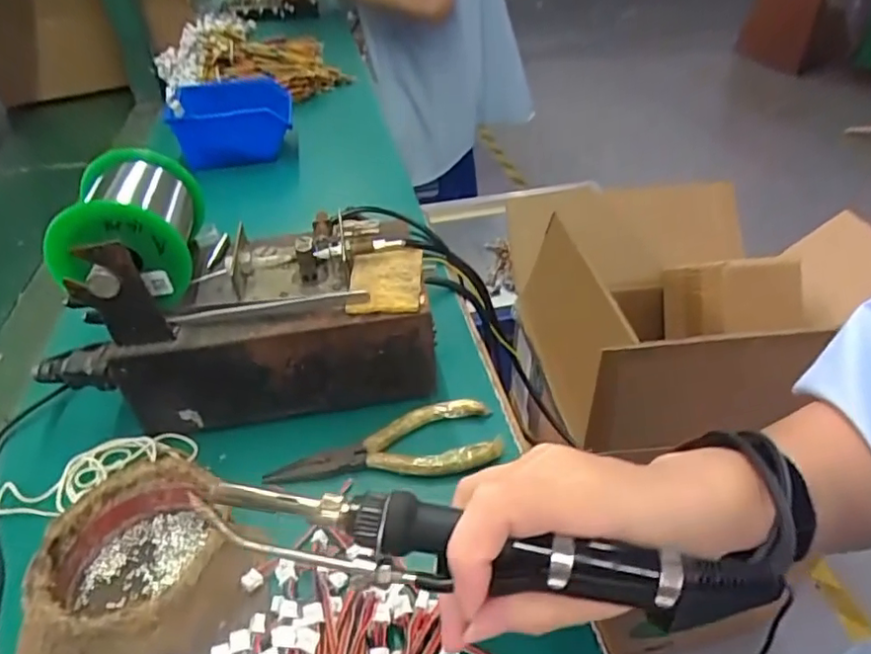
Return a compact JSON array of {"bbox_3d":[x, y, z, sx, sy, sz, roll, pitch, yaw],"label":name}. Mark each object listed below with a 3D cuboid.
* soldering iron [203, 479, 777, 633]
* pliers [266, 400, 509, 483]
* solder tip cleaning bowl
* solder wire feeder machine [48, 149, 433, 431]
[{"bbox_3d":[0.014,0.080,0.212,0.202,0.019,0.025,7,39,5],"label":"soldering iron"},{"bbox_3d":[-0.029,0.069,0.341,0.128,0.011,0.046,-5,38,-5],"label":"pliers"},{"bbox_3d":[-0.138,0.104,0.271,0.077,0.044,0.077,-1,38,1],"label":"solder tip cleaning bowl"},{"bbox_3d":[-0.118,-0.027,0.364,0.218,0.134,0.113,-7,39,-7],"label":"solder wire feeder machine"}]

